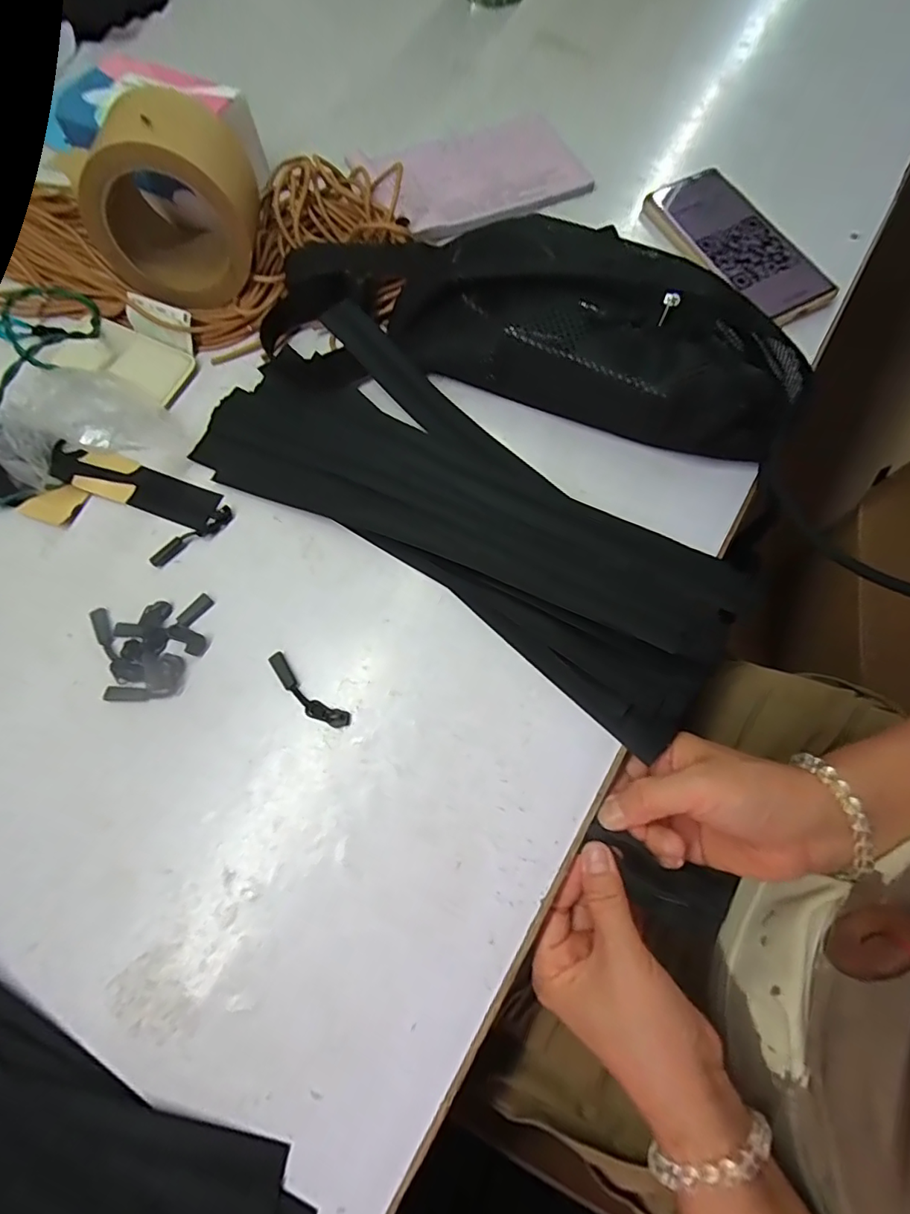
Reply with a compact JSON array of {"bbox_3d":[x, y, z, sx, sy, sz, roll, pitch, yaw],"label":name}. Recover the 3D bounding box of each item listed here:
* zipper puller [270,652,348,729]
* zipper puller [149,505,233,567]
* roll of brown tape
[{"bbox_3d":[-0.091,0.052,0.320,0.063,0.006,0.015,39,76,12],"label":"zipper puller"},{"bbox_3d":[-0.176,-0.047,0.354,0.060,0.006,0.011,-37,76,-11],"label":"zipper puller"},{"bbox_3d":[-0.198,-0.284,0.377,0.107,0.105,0.083,-13,72,-4],"label":"roll of brown tape"}]

